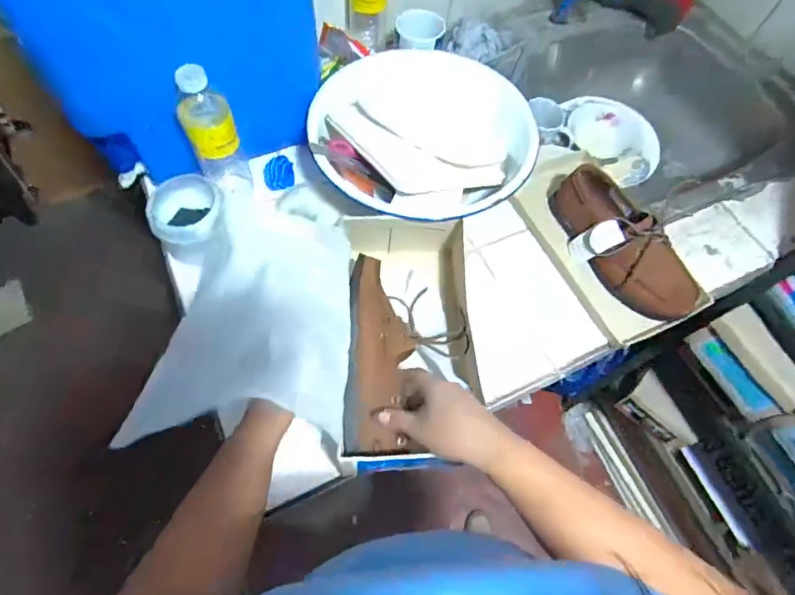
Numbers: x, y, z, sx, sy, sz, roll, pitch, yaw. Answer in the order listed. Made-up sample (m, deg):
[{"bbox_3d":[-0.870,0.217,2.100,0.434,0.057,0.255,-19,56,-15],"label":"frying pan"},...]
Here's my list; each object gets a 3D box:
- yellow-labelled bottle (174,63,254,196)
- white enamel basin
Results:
[{"bbox_3d":[-0.230,-0.196,0.605,0.056,0.209,0.054,-21,68,-13],"label":"yellow-labelled bottle"},{"bbox_3d":[0.037,-0.234,0.695,0.305,0.085,0.269,7,64,0],"label":"white enamel basin"}]

